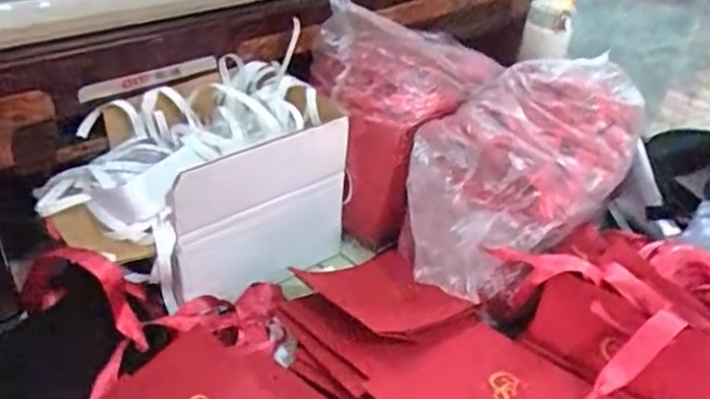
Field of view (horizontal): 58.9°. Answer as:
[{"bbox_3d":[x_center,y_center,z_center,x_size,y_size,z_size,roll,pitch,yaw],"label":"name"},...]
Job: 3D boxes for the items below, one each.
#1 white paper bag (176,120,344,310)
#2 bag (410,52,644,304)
[{"bbox_3d":[-0.084,0.017,0.603,0.172,0.165,0.015,-17,41,-28],"label":"white paper bag"},{"bbox_3d":[0.167,-0.030,0.640,0.171,0.120,0.336,26,40,27],"label":"bag"}]

